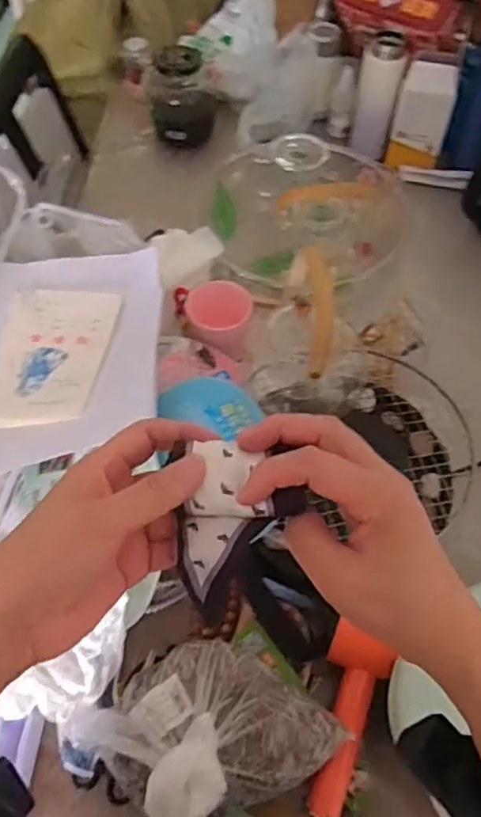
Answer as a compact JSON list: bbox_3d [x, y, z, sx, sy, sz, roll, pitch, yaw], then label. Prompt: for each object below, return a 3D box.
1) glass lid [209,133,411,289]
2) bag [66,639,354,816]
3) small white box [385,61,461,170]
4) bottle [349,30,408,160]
[{"bbox_3d":[0.097,-0.335,0.932,0.274,0.111,0.257,-1,58,1],"label":"glass lid"},{"bbox_3d":[-0.026,0.281,0.526,0.187,0.073,0.147,33,64,20],"label":"bag"},{"bbox_3d":[0.295,-0.472,0.984,0.083,0.153,0.055,14,59,10],"label":"small white box"},{"bbox_3d":[0.228,-0.516,1.011,0.070,0.182,0.056,9,59,7],"label":"bottle"}]

